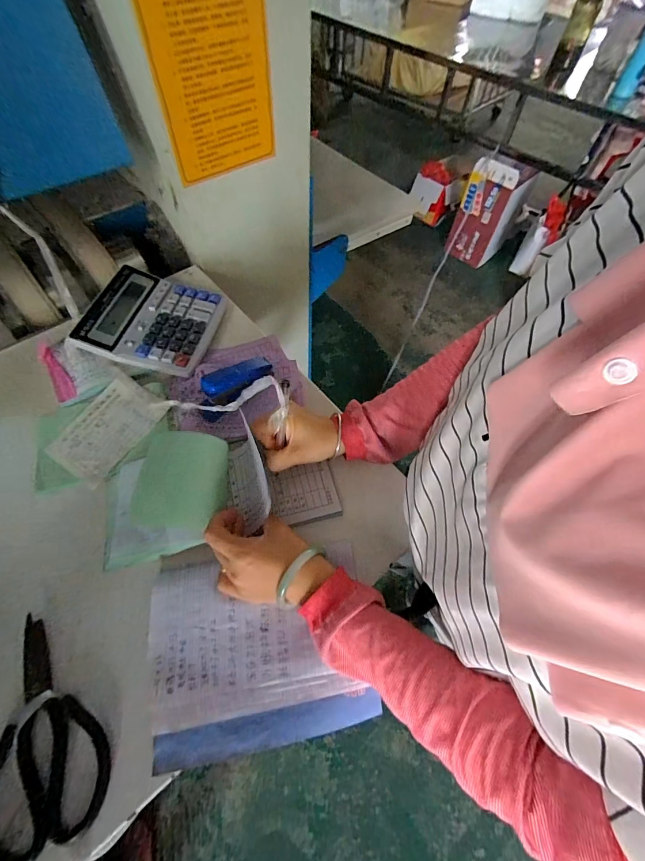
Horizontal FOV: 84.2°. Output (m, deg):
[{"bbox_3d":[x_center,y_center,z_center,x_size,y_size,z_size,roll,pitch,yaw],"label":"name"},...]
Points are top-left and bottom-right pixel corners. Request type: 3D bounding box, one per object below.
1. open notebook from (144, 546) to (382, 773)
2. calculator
[{"bbox_3d":[-0.059,0.208,0.353,0.202,0.011,0.160,-6,65,-10],"label":"open notebook"},{"bbox_3d":[-0.237,-0.159,0.502,0.155,0.029,0.150,11,59,4],"label":"calculator"}]

